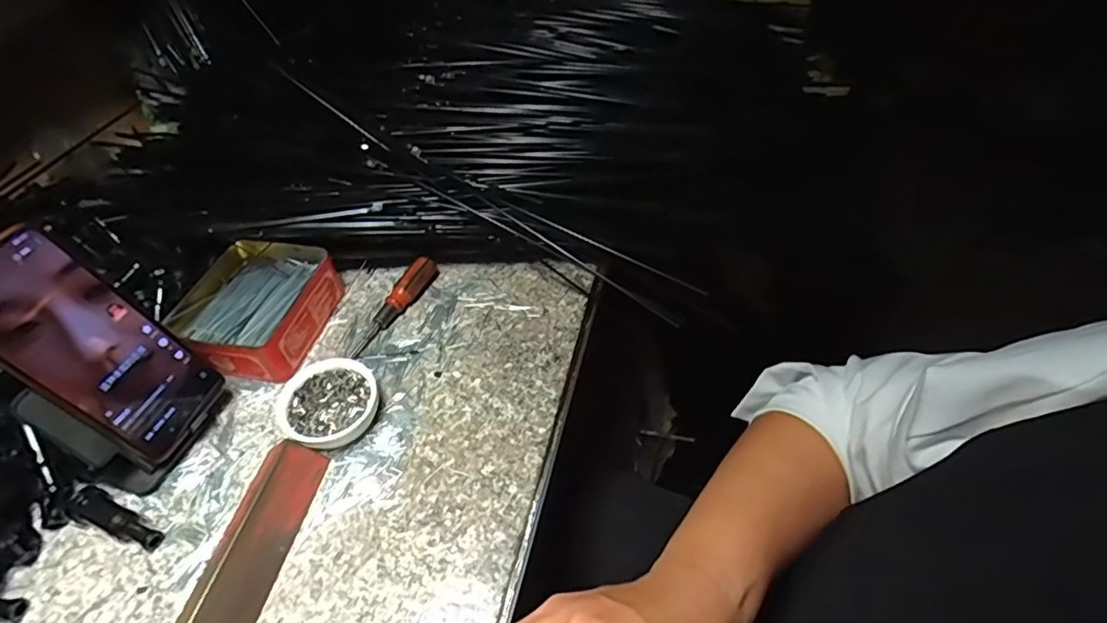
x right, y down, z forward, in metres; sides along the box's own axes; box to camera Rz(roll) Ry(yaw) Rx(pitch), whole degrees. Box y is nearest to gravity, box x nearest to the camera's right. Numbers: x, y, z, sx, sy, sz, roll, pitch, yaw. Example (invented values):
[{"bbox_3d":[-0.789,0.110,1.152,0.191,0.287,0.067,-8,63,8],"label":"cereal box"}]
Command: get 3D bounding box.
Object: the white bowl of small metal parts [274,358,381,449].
[{"bbox_3d":[-0.172,0.073,0.432,0.072,0.026,0.065,-34,55,-24],"label":"white bowl of small metal parts"}]

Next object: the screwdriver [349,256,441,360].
[{"bbox_3d":[-0.142,-0.008,0.503,0.019,0.024,0.116,18,52,18],"label":"screwdriver"}]

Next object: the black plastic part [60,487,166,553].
[{"bbox_3d":[-0.299,0.141,0.380,0.073,0.017,0.021,14,51,15],"label":"black plastic part"}]

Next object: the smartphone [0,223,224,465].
[{"bbox_3d":[-0.305,0.025,0.372,0.007,0.163,0.076,-4,43,33],"label":"smartphone"}]

